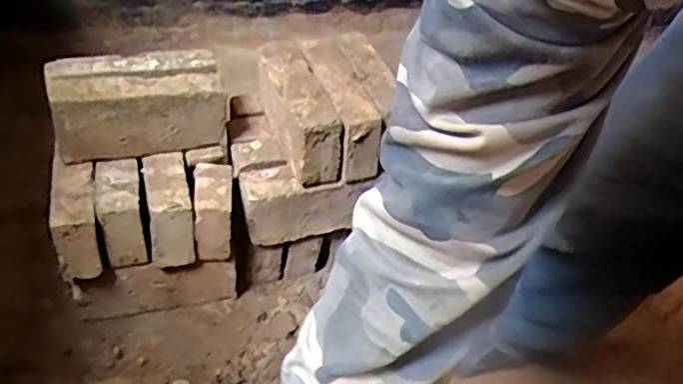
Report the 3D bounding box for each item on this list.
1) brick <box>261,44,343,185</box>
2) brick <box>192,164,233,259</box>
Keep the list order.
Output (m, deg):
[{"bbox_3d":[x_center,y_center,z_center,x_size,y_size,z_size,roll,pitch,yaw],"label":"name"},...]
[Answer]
[{"bbox_3d":[-0.071,-0.127,0.941,0.066,0.102,0.246,-10,42,-19],"label":"brick"},{"bbox_3d":[-0.190,0.026,0.922,0.053,0.101,0.116,-1,40,-10],"label":"brick"}]

